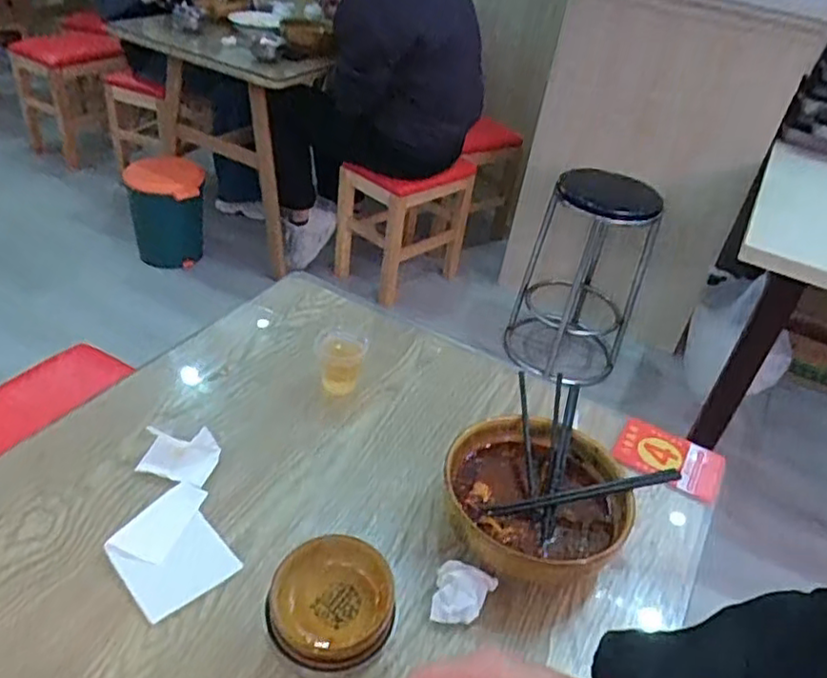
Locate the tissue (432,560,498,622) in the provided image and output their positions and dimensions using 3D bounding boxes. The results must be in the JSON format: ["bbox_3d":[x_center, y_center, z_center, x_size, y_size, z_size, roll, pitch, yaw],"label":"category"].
[{"bbox_3d":[0.049,0.247,0.647,0.057,0.030,0.056,14,37,6],"label":"tissue"}]

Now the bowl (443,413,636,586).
[{"bbox_3d":[0.131,0.179,0.729,0.194,0.074,0.198,6,36,-4],"label":"bowl"}]

